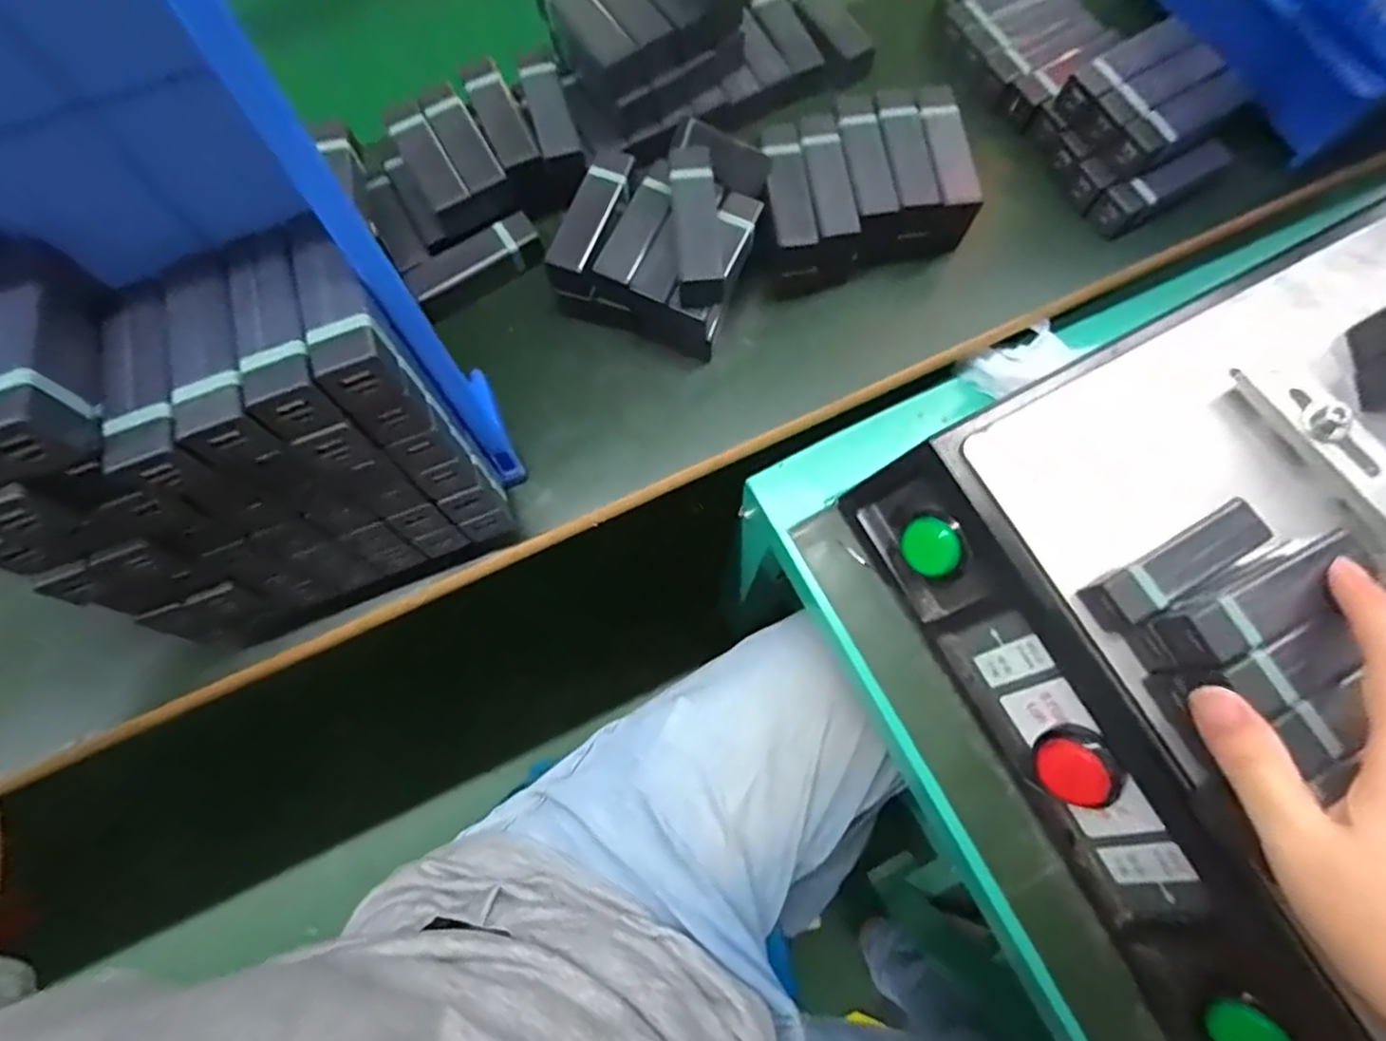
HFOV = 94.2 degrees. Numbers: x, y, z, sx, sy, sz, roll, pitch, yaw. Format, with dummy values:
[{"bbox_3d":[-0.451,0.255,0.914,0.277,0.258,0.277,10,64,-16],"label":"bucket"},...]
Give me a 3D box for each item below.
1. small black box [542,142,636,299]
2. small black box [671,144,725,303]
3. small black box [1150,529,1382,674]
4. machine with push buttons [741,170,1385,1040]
[{"bbox_3d":[-0.061,-0.190,0.410,0.030,0.031,0.093,18,76,6],"label":"small black box"},{"bbox_3d":[0.002,-0.173,0.378,0.025,0.029,0.090,-5,75,0],"label":"small black box"},{"bbox_3d":[0.265,0.036,0.296,0.091,0.028,0.028,-31,76,0],"label":"small black box"},{"bbox_3d":[0.365,0.055,0.363,0.501,0.137,0.464,-27,76,-6],"label":"machine with push buttons"}]

